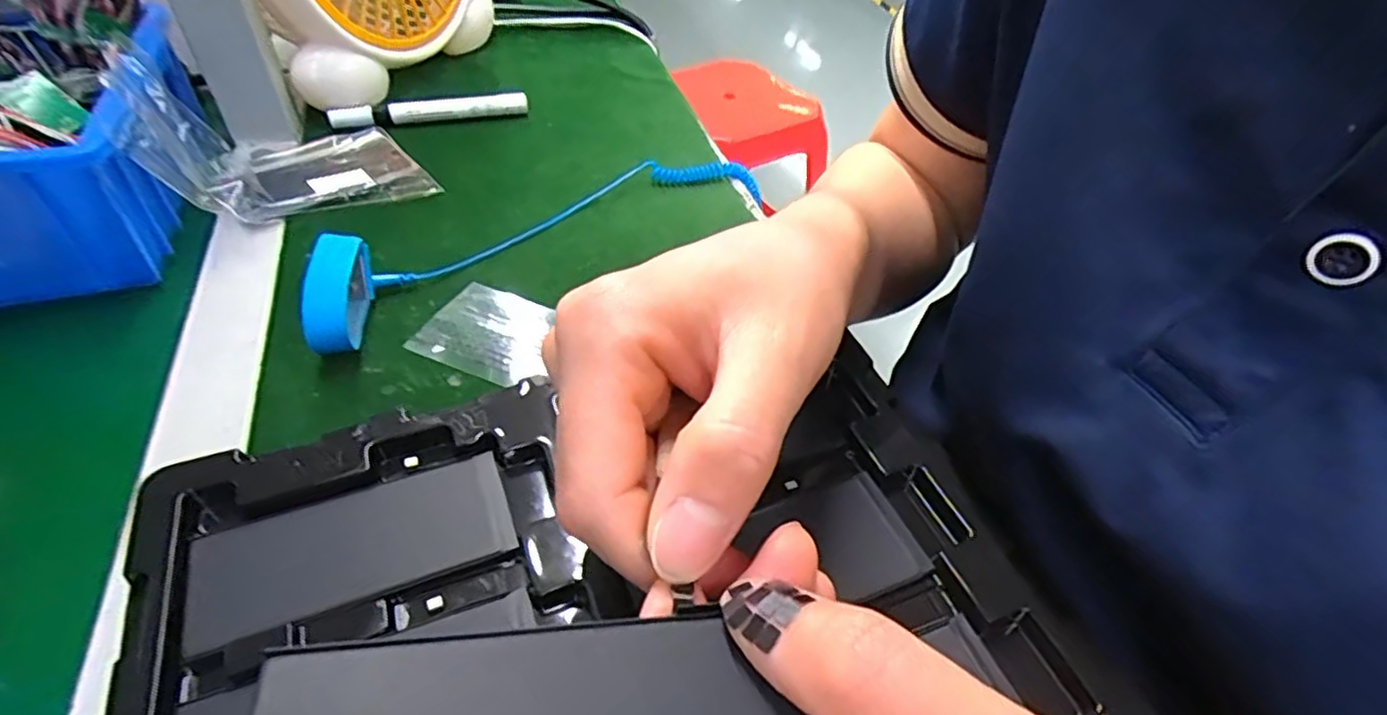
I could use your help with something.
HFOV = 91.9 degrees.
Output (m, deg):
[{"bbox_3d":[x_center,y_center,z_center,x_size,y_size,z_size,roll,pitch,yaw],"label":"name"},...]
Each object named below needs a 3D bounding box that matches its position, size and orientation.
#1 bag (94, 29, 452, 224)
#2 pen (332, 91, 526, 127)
[{"bbox_3d":[-0.257,-0.144,0.415,0.144,0.091,0.107,-26,53,-26],"label":"bag"},{"bbox_3d":[-0.200,-0.189,0.515,0.142,0.021,0.013,-14,49,-17],"label":"pen"}]

